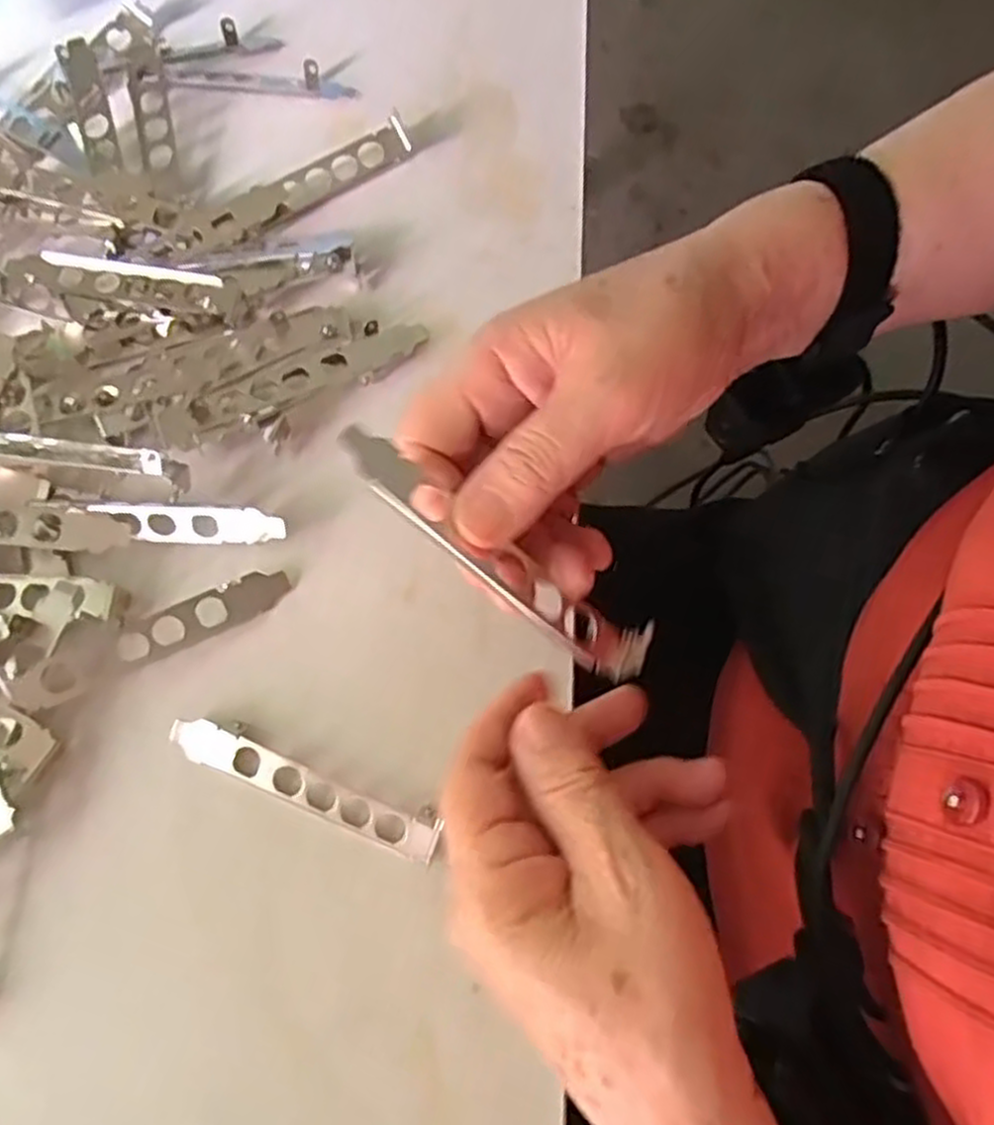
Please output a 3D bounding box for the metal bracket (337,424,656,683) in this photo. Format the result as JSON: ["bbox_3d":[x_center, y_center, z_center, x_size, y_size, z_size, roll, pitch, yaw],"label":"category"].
[{"bbox_3d":[0.000,-0.002,0.258,0.122,0.010,0.022,38,77,-11],"label":"metal bracket"}]

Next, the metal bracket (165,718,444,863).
[{"bbox_3d":[-0.079,0.090,0.321,0.118,0.009,0.020,22,75,7],"label":"metal bracket"}]

